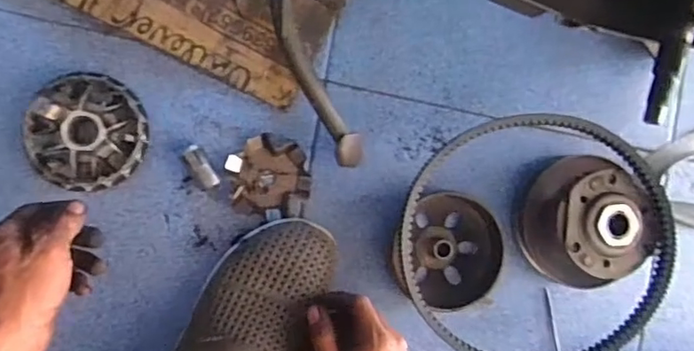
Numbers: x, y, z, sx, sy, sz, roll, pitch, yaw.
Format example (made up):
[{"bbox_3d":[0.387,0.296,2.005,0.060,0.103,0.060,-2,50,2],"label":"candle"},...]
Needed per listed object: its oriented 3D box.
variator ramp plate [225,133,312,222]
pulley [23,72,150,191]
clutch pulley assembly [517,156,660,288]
[{"bbox_3d":[-0.076,0.003,0.564,0.075,0.011,0.083,-9,92,-10],"label":"variator ramp plate"},{"bbox_3d":[-0.238,-0.040,0.525,0.102,0.026,0.104,1,90,-10],"label":"pulley"},{"bbox_3d":[0.235,0.047,0.572,0.107,0.085,0.127,-18,93,-9],"label":"clutch pulley assembly"}]

